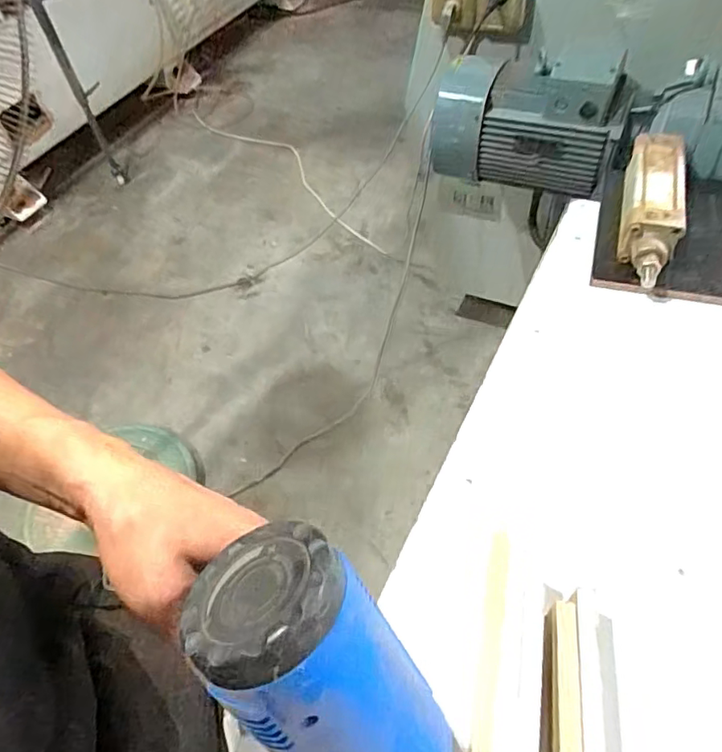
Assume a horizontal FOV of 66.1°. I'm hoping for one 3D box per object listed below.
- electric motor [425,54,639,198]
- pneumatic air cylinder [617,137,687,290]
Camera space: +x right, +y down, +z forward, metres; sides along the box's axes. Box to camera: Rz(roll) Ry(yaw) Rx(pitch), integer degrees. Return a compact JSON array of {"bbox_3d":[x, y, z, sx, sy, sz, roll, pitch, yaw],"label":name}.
[{"bbox_3d":[0.291,-0.458,0.983,0.306,0.200,0.213,13,55,15],"label":"electric motor"},{"bbox_3d":[0.385,-0.217,0.747,0.070,0.090,0.271,12,55,15],"label":"pneumatic air cylinder"}]

